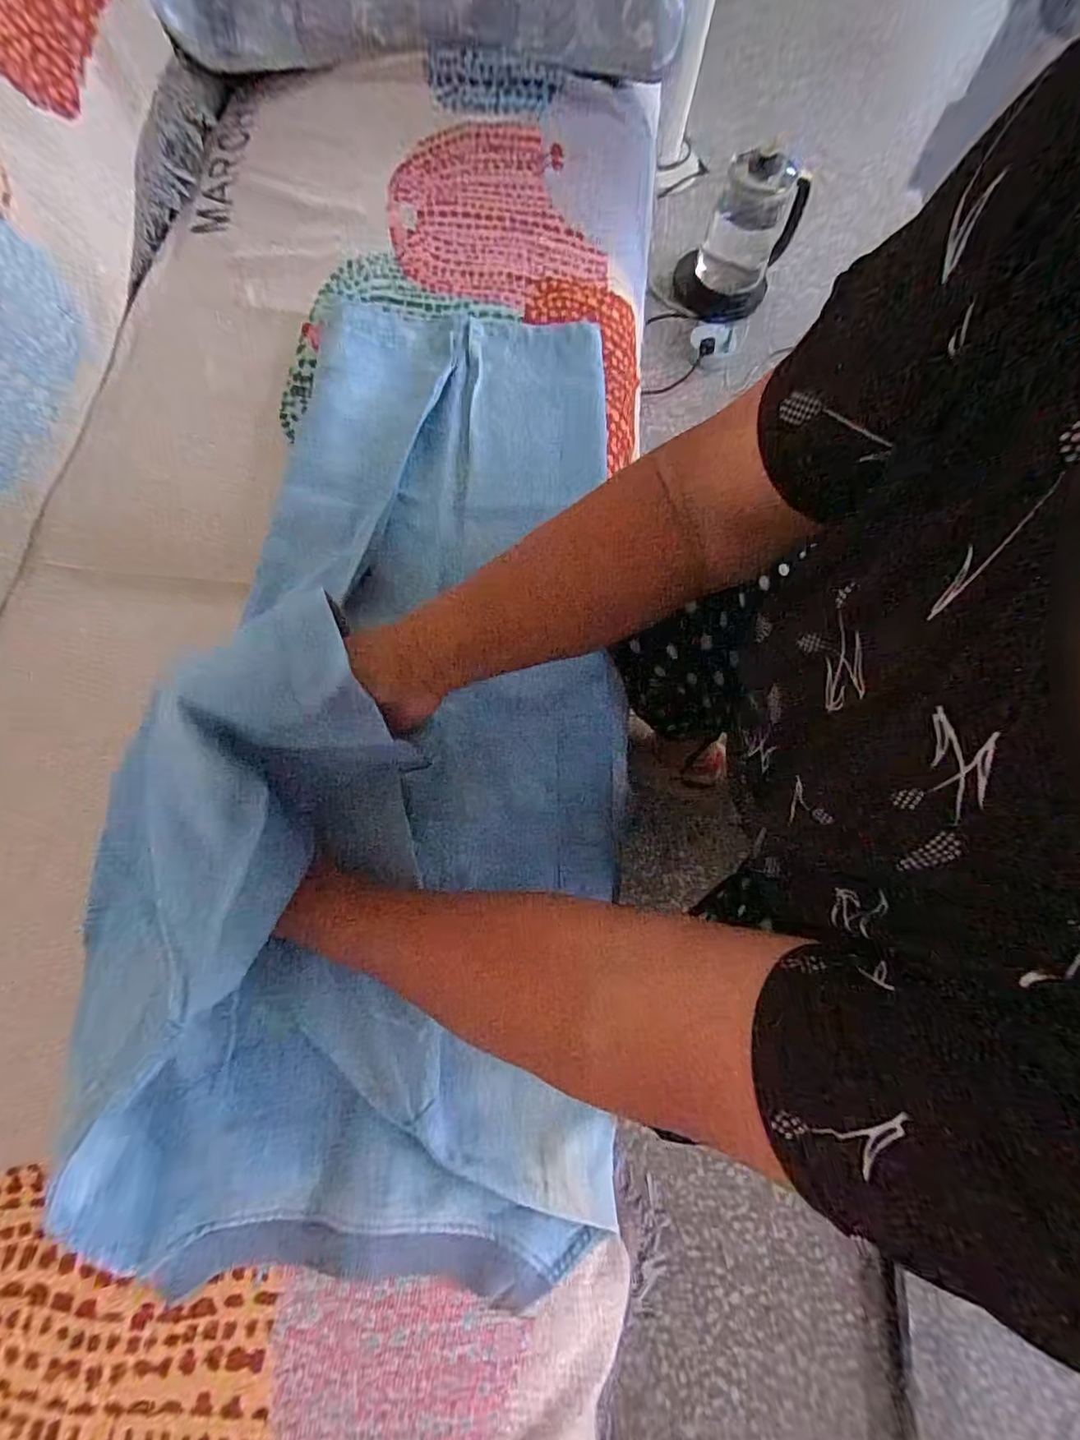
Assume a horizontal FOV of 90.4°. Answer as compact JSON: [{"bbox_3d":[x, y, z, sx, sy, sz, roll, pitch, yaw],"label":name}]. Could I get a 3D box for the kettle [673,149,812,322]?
[{"bbox_3d":[0.387,-0.954,1.053,0.202,0.229,0.177,22,72,5],"label":"kettle"}]

